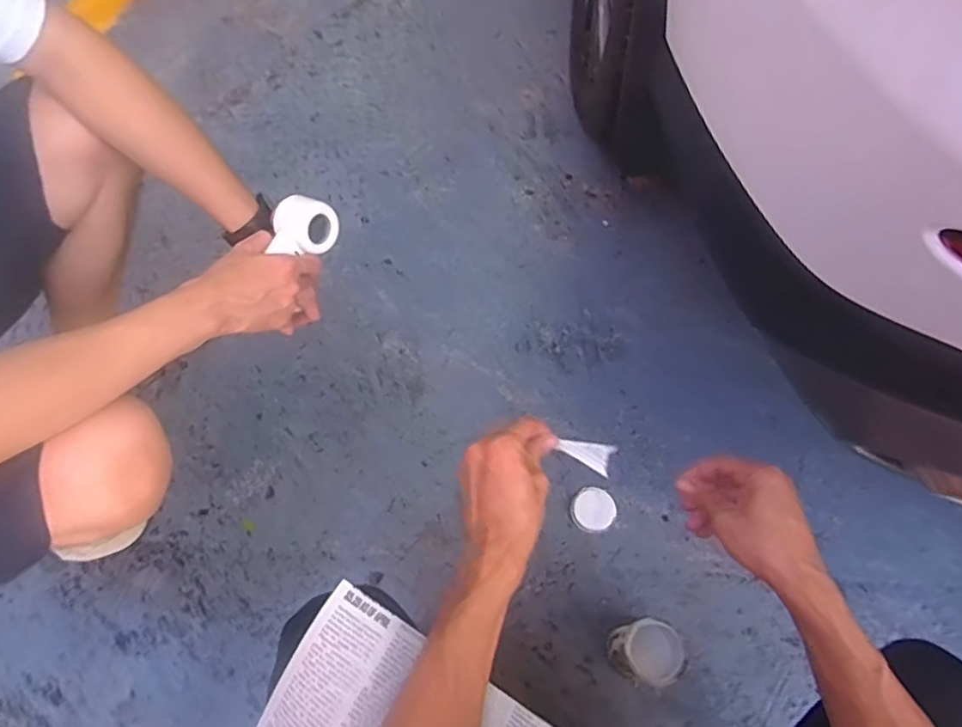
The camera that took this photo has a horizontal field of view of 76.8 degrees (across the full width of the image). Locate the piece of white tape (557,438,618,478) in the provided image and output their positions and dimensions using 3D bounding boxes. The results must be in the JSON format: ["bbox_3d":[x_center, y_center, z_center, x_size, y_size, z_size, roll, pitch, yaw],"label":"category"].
[{"bbox_3d":[0.097,0.084,0.562,0.060,0.006,0.028,19,92,-18],"label":"piece of white tape"}]

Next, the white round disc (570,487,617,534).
[{"bbox_3d":[0.165,0.213,0.887,0.065,0.005,0.062,-2,59,3],"label":"white round disc"}]

